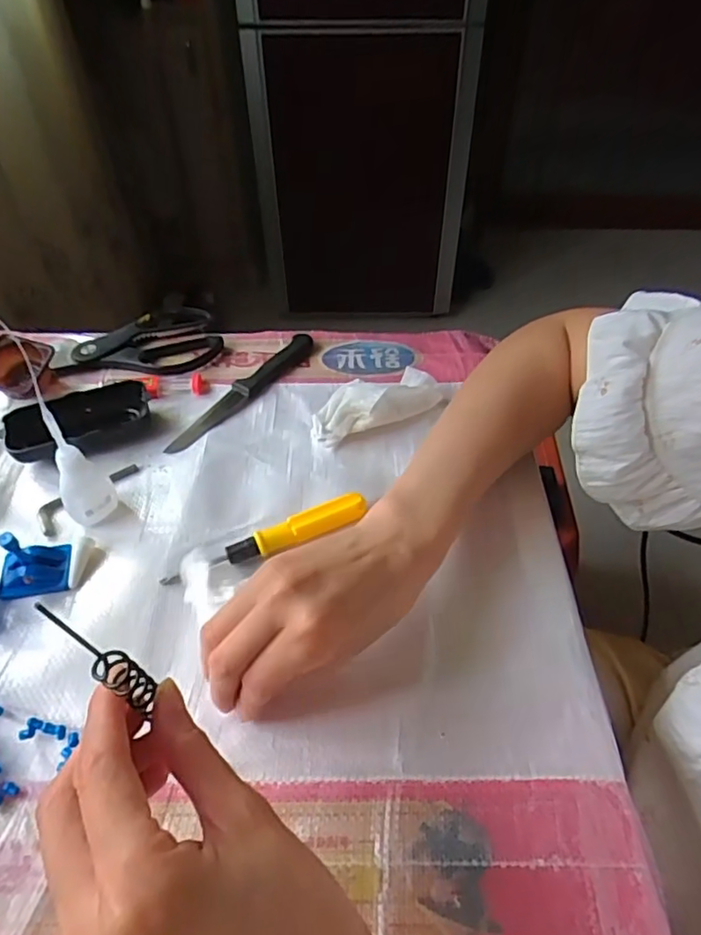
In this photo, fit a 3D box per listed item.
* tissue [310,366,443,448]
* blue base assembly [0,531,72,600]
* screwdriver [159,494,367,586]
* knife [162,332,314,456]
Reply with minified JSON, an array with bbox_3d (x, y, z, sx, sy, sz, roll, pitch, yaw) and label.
[{"bbox_3d":[0.022,-0.051,0.475,0.111,0.036,0.033,-21,51,-18],"label":"tissue"},{"bbox_3d":[-0.209,0.057,0.379,0.044,0.043,0.029,-10,48,-8],"label":"blue base assembly"},{"bbox_3d":[-0.055,0.050,0.403,0.142,0.016,0.016,-22,51,-18],"label":"screwdriver"},{"bbox_3d":[-0.091,-0.069,0.514,0.022,0.009,0.174,28,54,24],"label":"knife"}]

